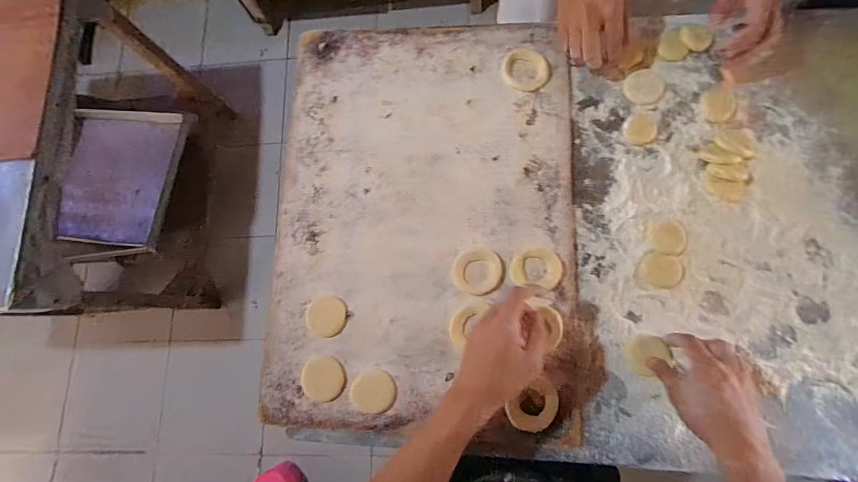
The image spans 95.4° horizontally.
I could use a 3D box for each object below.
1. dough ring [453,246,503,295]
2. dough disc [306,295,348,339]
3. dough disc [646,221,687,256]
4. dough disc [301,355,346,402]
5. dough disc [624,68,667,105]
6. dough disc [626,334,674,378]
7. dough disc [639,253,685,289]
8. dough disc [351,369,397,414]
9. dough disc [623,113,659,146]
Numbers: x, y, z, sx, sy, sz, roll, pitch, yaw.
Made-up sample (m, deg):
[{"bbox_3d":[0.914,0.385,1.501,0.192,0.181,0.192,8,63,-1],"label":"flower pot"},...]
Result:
[{"bbox_3d":[0.066,0.040,0.530,0.063,0.013,0.065,-1,79,5],"label":"dough ring"},{"bbox_3d":[-0.143,0.105,0.548,0.057,0.004,0.055,-1,79,5],"label":"dough disc"},{"bbox_3d":[0.321,-0.004,0.527,0.049,0.006,0.044,7,79,7],"label":"dough disc"},{"bbox_3d":[-0.142,0.186,0.529,0.054,0.006,0.060,-42,78,-4],"label":"dough disc"},{"bbox_3d":[0.319,-0.229,0.575,0.057,0.004,0.053,-1,79,5],"label":"dough disc"},{"bbox_3d":[0.284,0.147,0.506,0.053,0.009,0.046,-36,81,0],"label":"dough disc"},{"bbox_3d":[0.312,0.040,0.523,0.055,0.006,0.044,10,80,8],"label":"dough disc"},{"bbox_3d":[-0.074,0.201,0.522,0.058,0.008,0.053,-1,79,5],"label":"dough disc"},{"bbox_3d":[0.306,-0.162,0.561,0.049,0.004,0.046,-1,79,5],"label":"dough disc"}]

